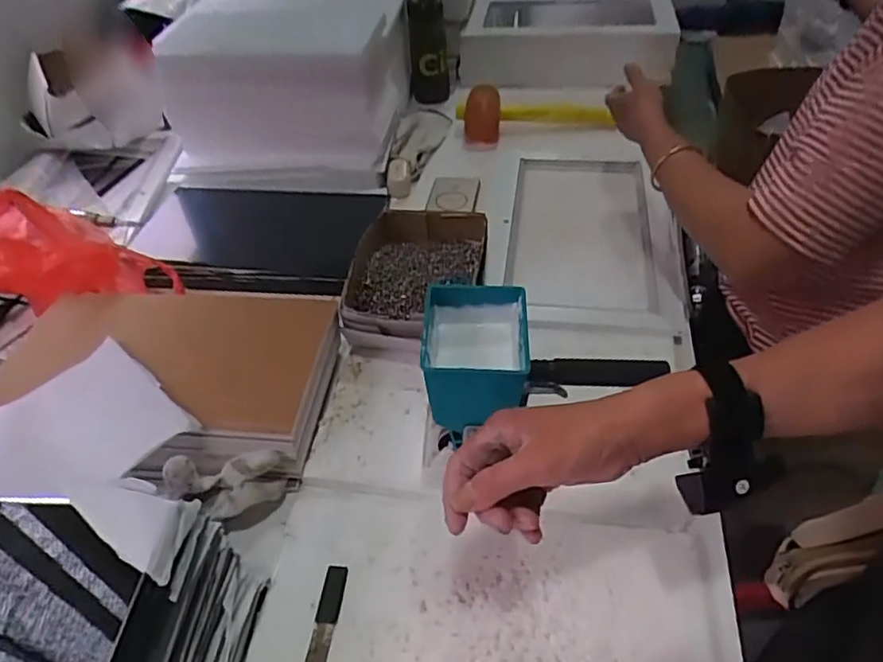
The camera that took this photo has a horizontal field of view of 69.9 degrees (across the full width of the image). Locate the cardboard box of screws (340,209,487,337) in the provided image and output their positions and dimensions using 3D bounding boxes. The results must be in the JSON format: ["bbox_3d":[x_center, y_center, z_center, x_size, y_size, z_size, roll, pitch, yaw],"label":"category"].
[{"bbox_3d":[-0.030,-0.064,0.842,0.176,0.073,0.251,-1,43,5],"label":"cardboard box of screws"}]

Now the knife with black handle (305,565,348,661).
[{"bbox_3d":[-0.103,0.258,0.561,0.020,0.006,0.100,1,44,7],"label":"knife with black handle"}]

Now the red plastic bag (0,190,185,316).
[{"bbox_3d":[-0.510,-0.113,0.866,0.290,0.165,0.098,-7,44,1],"label":"red plastic bag"}]

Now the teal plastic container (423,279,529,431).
[{"bbox_3d":[0.032,0.024,0.584,0.092,0.085,0.118,-3,44,4],"label":"teal plastic container"}]

